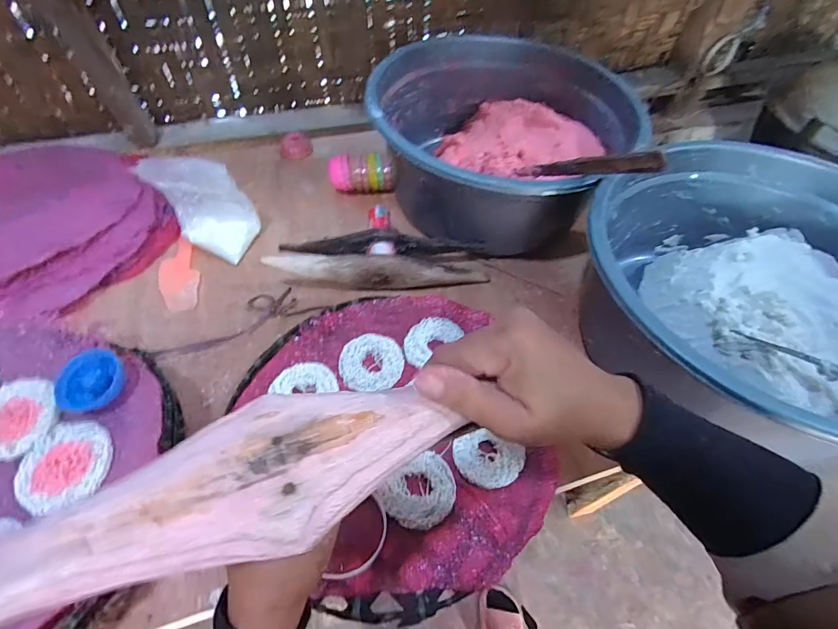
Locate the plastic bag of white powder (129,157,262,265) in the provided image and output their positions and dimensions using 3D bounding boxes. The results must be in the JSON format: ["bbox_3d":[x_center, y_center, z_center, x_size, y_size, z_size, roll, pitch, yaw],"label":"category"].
[{"bbox_3d":[-0.318,-0.168,0.608,0.140,0.122,0.085,26,57,16],"label":"plastic bag of white powder"}]

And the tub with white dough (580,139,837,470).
[{"bbox_3d":[0.391,-0.015,0.490,0.409,0.166,0.394,1,54,-1],"label":"tub with white dough"}]

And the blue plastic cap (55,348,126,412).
[{"bbox_3d":[-0.321,0.066,0.404,0.054,0.023,0.061,22,56,14],"label":"blue plastic cap"}]

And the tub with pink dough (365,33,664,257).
[{"bbox_3d":[0.129,-0.282,0.657,0.387,0.193,0.383,1,54,-1],"label":"tub with pink dough"}]

